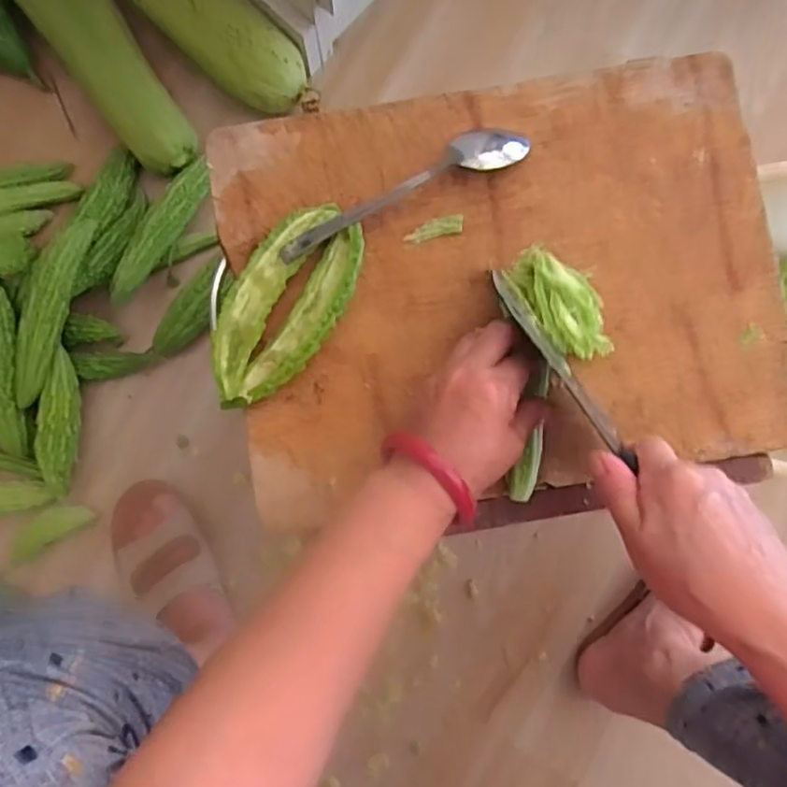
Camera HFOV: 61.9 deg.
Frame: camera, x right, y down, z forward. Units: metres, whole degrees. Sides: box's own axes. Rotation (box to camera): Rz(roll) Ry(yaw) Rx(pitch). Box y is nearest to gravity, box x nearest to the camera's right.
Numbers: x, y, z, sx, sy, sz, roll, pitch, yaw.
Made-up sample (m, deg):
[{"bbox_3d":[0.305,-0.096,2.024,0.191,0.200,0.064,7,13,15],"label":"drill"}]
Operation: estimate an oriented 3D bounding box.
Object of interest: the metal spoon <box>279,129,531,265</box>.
[{"bbox_3d":[0.006,-0.146,0.463,0.192,0.015,0.032,-25,87,-3],"label":"metal spoon"}]

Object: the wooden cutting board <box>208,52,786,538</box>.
[{"bbox_3d":[0.078,-0.071,0.468,0.377,0.016,0.307,-9,86,-2],"label":"wooden cutting board"}]

